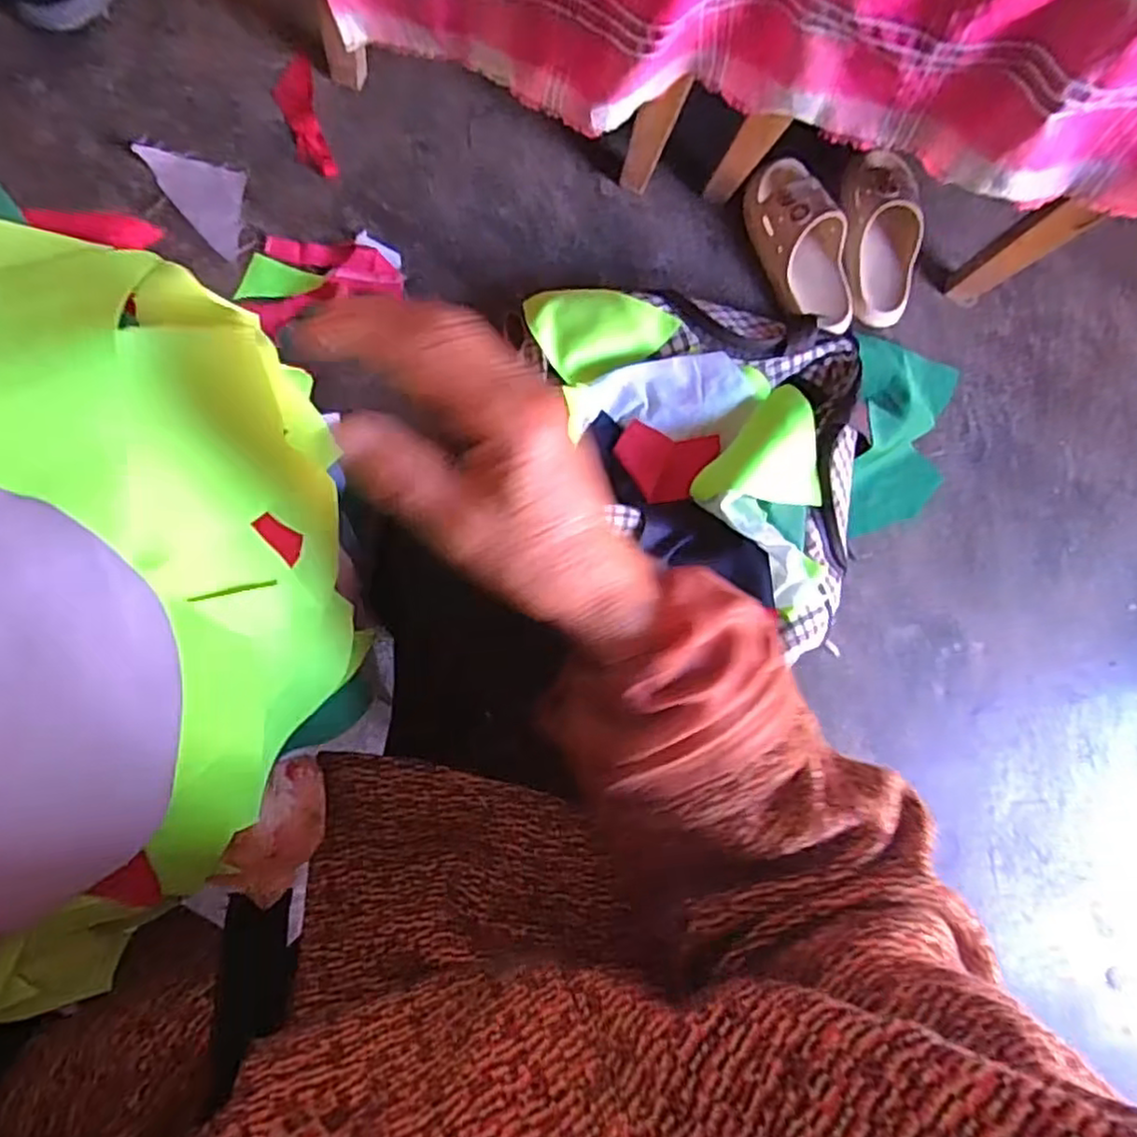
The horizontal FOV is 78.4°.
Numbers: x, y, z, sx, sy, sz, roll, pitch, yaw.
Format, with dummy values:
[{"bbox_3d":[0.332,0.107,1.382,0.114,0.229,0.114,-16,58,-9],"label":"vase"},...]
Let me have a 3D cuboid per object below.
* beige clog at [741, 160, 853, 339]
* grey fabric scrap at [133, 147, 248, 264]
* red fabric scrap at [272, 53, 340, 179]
[{"bbox_3d":[0.286,-0.395,0.852,0.096,0.065,0.213,-19,89,-10],"label":"beige clog"},{"bbox_3d":[-0.397,-0.418,0.768,0.078,0.013,0.142,-44,93,-9],"label":"grey fabric scrap"},{"bbox_3d":[-0.306,-0.520,0.800,0.046,0.011,0.143,-15,88,-10],"label":"red fabric scrap"}]

